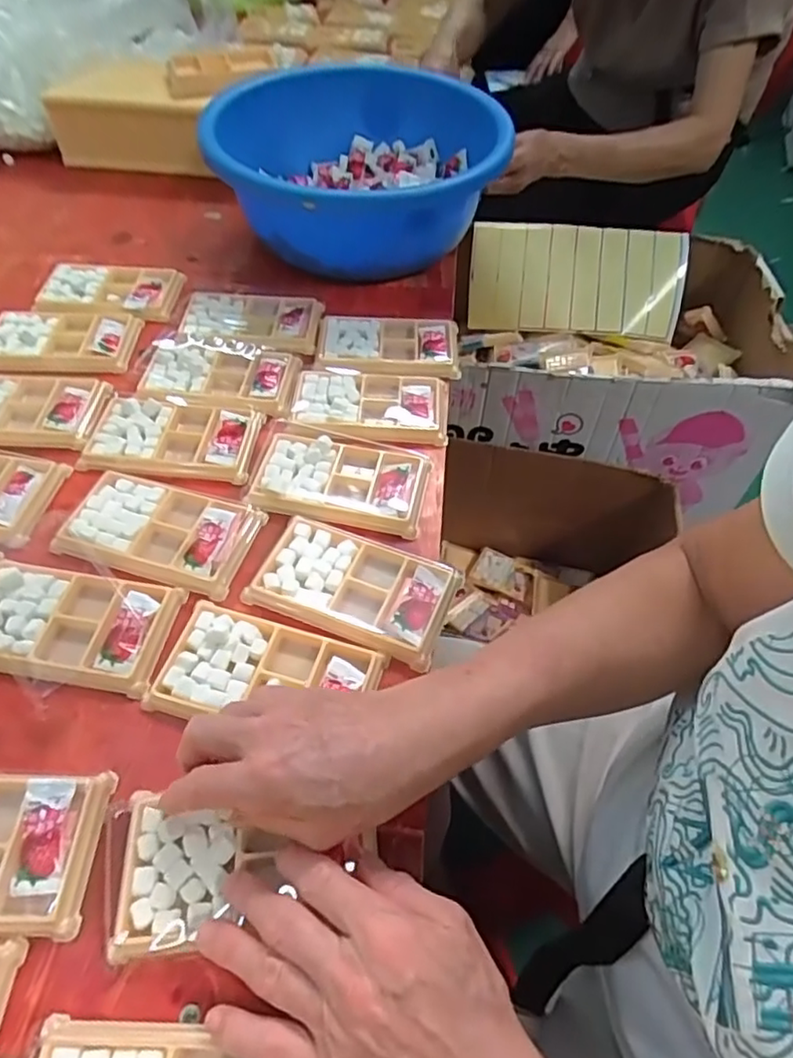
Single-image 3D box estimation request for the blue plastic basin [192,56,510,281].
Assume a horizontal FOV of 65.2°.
[{"bbox_3d":[-0.041,-0.398,0.695,0.301,0.114,0.320,1,53,-1],"label":"blue plastic basin"}]

